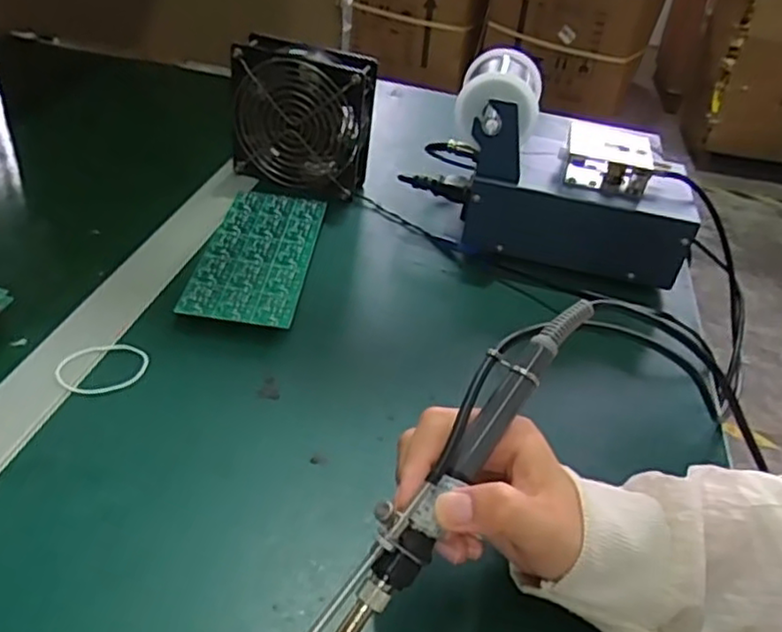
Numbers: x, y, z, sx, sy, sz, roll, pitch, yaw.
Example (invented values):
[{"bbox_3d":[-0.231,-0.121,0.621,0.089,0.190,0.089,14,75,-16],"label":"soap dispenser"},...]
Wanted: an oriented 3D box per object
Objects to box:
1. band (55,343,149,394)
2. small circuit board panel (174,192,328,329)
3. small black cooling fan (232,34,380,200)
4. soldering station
[{"bbox_3d":[-0.179,0.032,0.422,0.052,0.005,0.042,-21,45,-32],"label":"band"},{"bbox_3d":[-0.101,-0.050,0.525,0.077,0.004,0.167,8,40,0],"label":"small circuit board panel"},{"bbox_3d":[-0.079,-0.174,0.609,0.121,0.127,0.041,15,38,11],"label":"small black cooling fan"},{"bbox_3d":[0.145,-0.122,0.564,0.208,0.133,0.093,12,38,6],"label":"soldering station"}]

